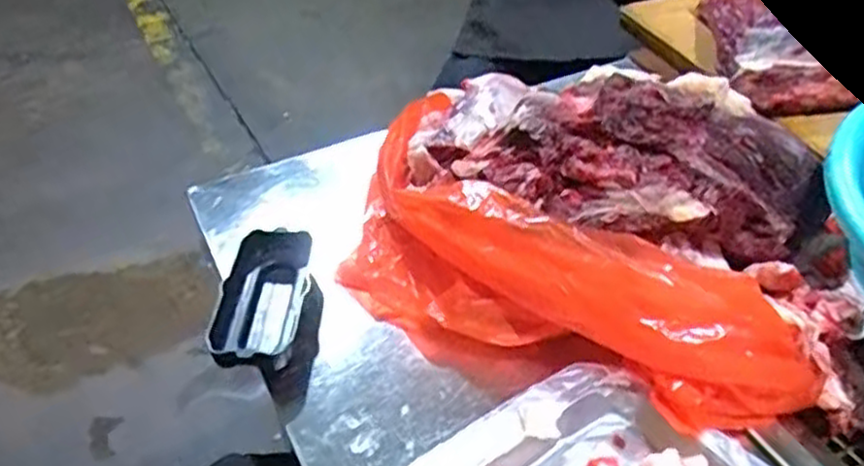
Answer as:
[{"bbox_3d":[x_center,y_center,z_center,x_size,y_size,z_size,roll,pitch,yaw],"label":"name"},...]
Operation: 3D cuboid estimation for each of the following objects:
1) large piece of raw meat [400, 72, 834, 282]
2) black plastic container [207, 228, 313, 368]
[{"bbox_3d":[0.117,-0.057,0.505,0.257,0.076,0.168,22,46,25],"label":"large piece of raw meat"},{"bbox_3d":[-0.111,0.043,0.483,0.052,0.030,0.109,3,41,6],"label":"black plastic container"}]

